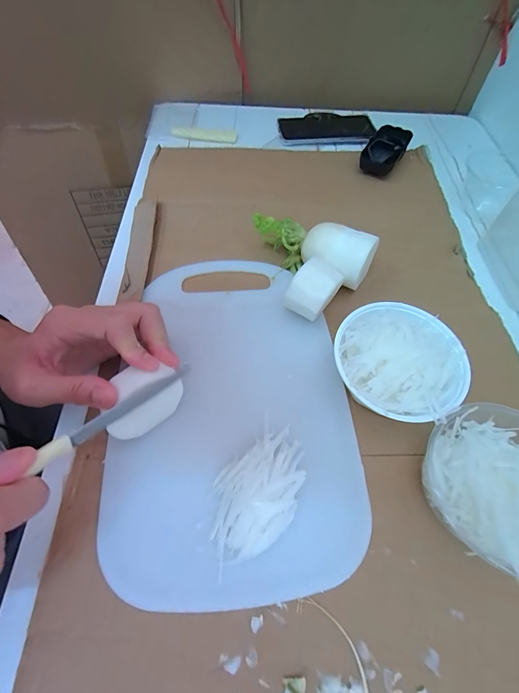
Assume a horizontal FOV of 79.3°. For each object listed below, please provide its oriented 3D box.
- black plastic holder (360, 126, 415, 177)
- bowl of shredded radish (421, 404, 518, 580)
[{"bbox_3d":[0.197,-0.306,0.489,0.056,0.033,0.109,25,62,11],"label":"black plastic holder"},{"bbox_3d":[0.178,0.103,0.236,0.096,0.065,0.105,1,60,-2],"label":"bowl of shredded radish"}]

